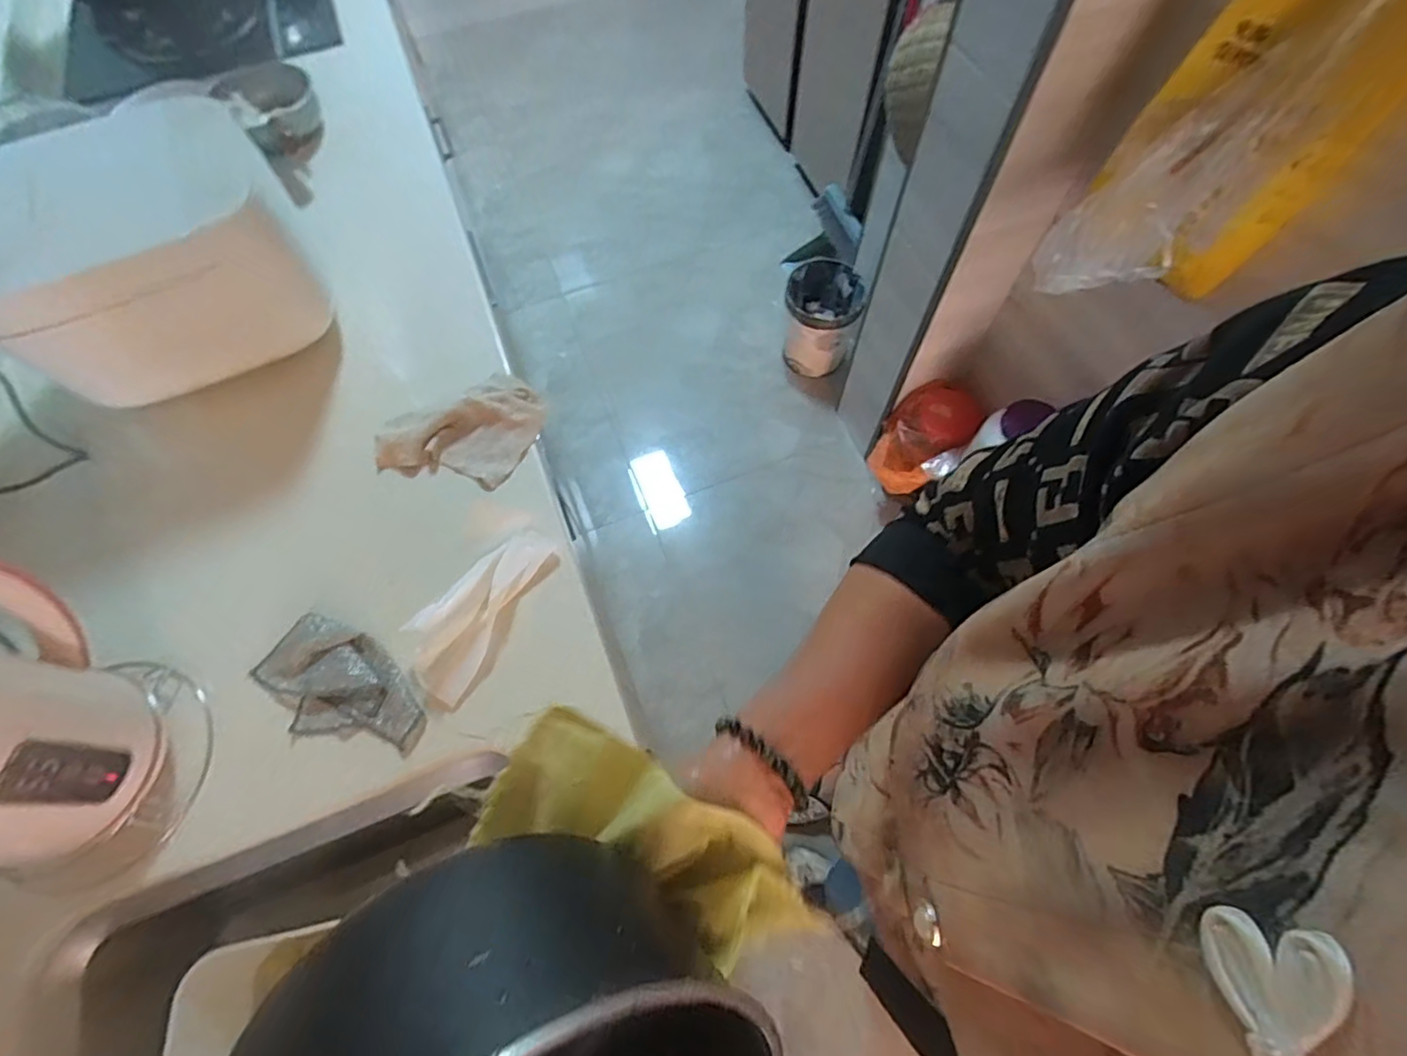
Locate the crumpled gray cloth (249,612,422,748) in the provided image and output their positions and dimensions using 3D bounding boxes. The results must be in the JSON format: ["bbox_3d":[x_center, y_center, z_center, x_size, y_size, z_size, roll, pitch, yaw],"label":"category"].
[{"bbox_3d":[-0.351,0.150,0.583,0.169,0.013,0.093,20,68,10],"label":"crumpled gray cloth"}]

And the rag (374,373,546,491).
[{"bbox_3d":[-0.280,-0.121,0.701,0.168,0.030,0.141,11,67,6],"label":"rag"}]

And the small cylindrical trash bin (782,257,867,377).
[{"bbox_3d":[0.317,-0.555,1.651,0.194,0.278,0.197,-1,66,1],"label":"small cylindrical trash bin"}]

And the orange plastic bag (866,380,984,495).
[{"bbox_3d":[0.495,-0.204,1.388,0.210,0.226,0.182,-39,70,-14],"label":"orange plastic bag"}]

